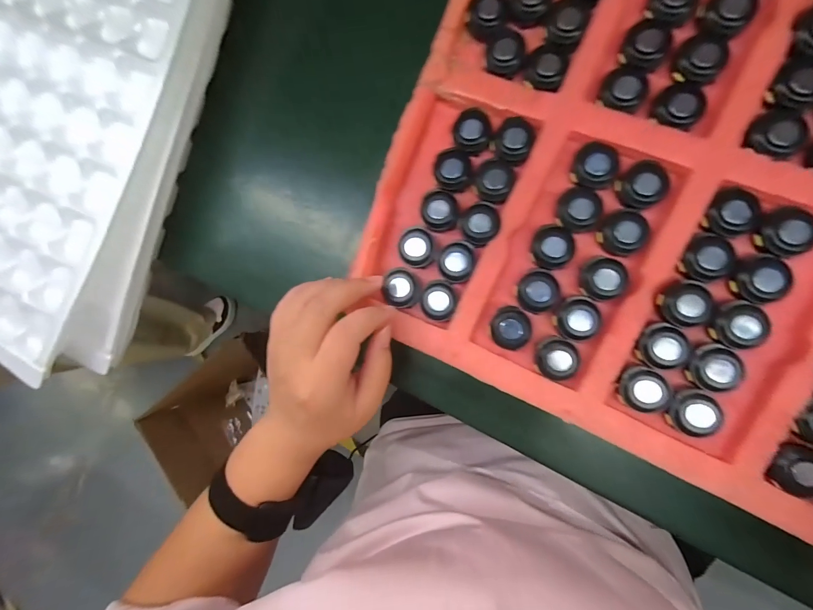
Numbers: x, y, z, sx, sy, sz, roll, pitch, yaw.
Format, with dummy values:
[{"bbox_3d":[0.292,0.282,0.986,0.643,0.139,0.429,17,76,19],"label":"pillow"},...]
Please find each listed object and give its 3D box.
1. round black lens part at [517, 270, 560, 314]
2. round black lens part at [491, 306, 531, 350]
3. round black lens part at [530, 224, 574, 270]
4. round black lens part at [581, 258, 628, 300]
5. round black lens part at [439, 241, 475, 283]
[{"bbox_3d":[0.093,-0.010,0.243,0.027,0.011,0.028,0,91,12],"label":"round black lens part"},{"bbox_3d":[0.075,0.017,0.246,0.027,0.010,0.028,0,91,12],"label":"round black lens part"},{"bbox_3d":[0.102,-0.040,0.239,0.027,0.008,0.029,0,91,12],"label":"round black lens part"},{"bbox_3d":[0.135,-0.018,0.234,0.028,0.006,0.027,0,91,12],"label":"round black lens part"},{"bbox_3d":[0.037,-0.032,0.253,0.025,0.004,0.028,6,91,9],"label":"round black lens part"}]

